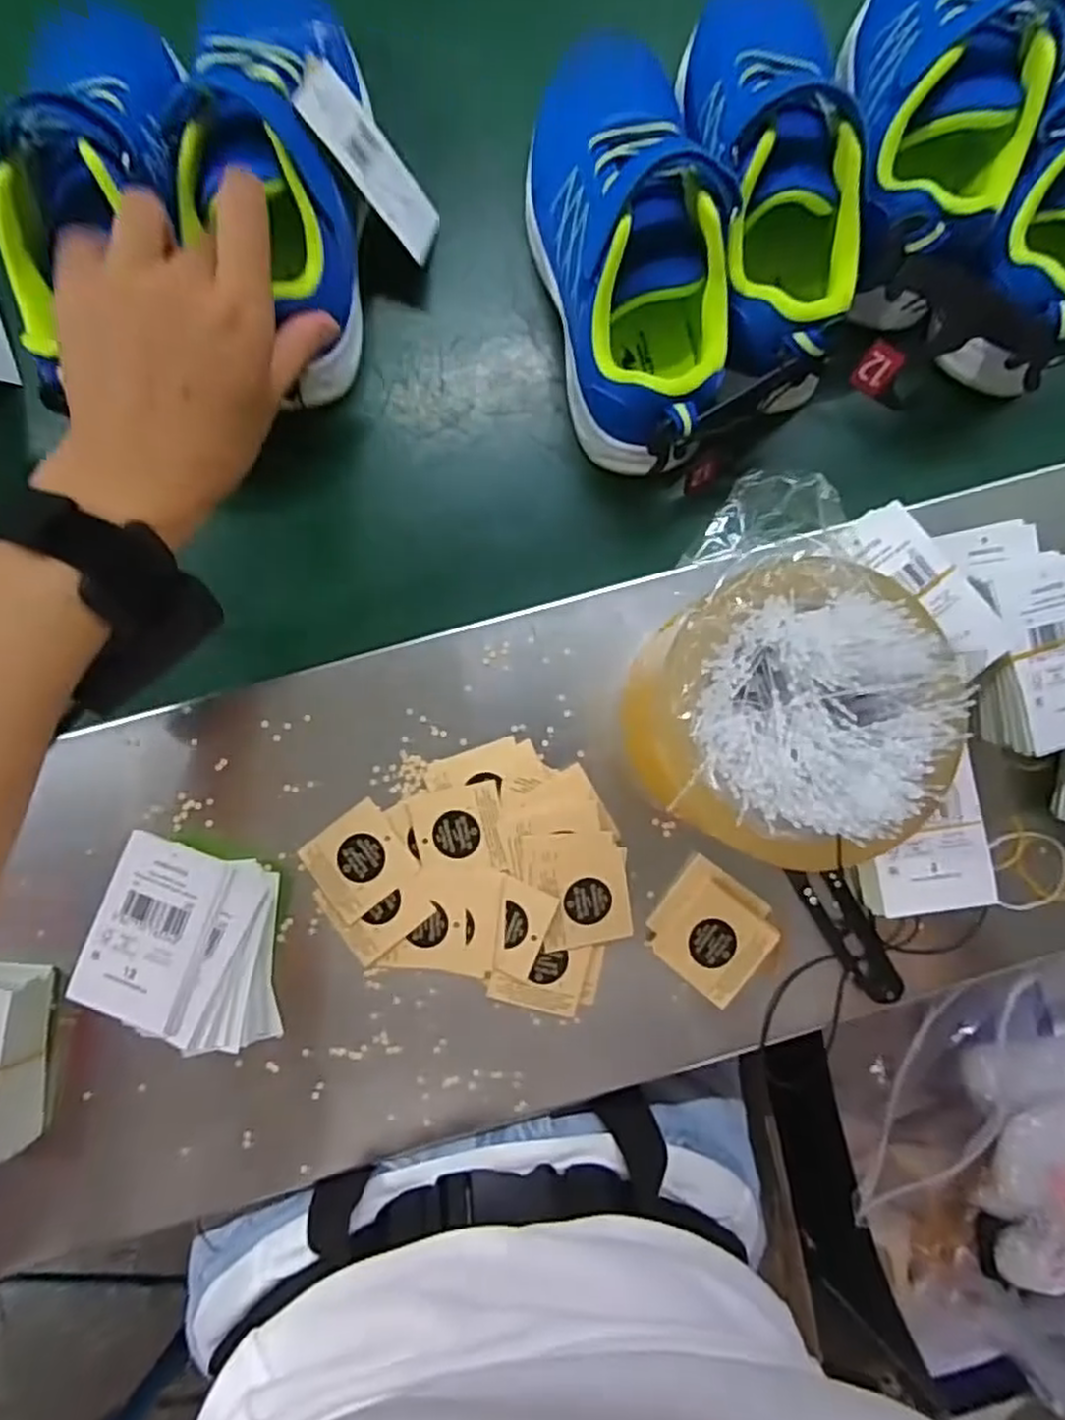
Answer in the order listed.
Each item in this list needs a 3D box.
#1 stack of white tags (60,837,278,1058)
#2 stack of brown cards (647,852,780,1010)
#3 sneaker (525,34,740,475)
[{"bbox_3d":[-0.156,0.107,0.325,0.084,0.021,0.084,15,84,-7],"label":"stack of white tags"},{"bbox_3d":[0.087,0.107,0.342,0.054,0.009,0.052,38,81,-4],"label":"stack of brown cards"},{"bbox_3d":[0.048,-0.212,0.333,0.069,0.074,0.195,-12,87,-10],"label":"sneaker"}]

